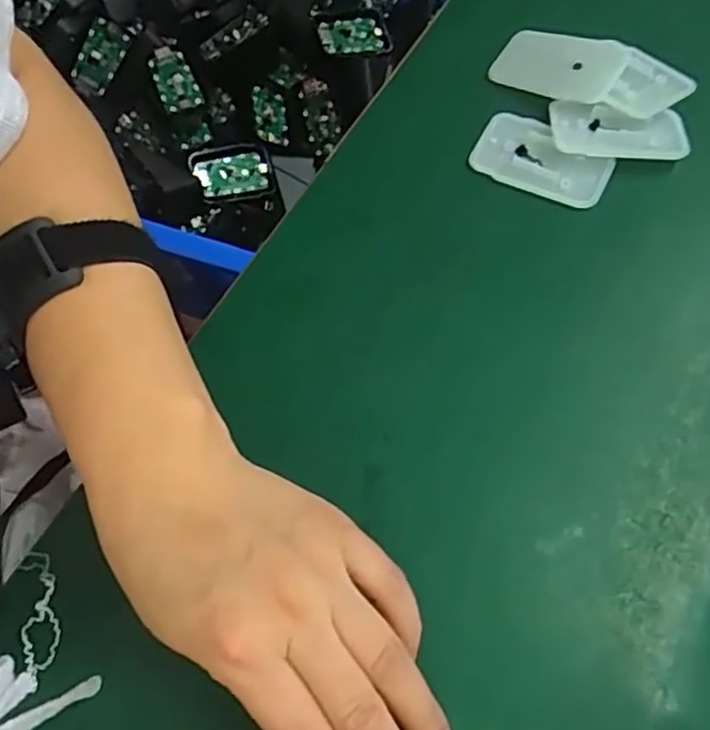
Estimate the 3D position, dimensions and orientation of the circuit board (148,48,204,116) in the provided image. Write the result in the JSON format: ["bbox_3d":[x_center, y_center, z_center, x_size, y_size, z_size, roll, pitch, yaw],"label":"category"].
[{"bbox_3d":[-0.152,-0.239,0.551,0.033,0.007,0.062,-24,77,3],"label":"circuit board"}]

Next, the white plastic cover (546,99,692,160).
[{"bbox_3d":[0.132,-0.117,0.332,0.067,0.009,0.029,12,82,14],"label":"white plastic cover"}]

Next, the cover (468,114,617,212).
[{"bbox_3d":[0.097,-0.107,0.336,0.067,0.012,0.039,25,70,11],"label":"cover"}]

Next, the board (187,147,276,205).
[{"bbox_3d":[-0.105,-0.162,0.559,0.068,0.017,0.045,-15,98,-25],"label":"board"}]

